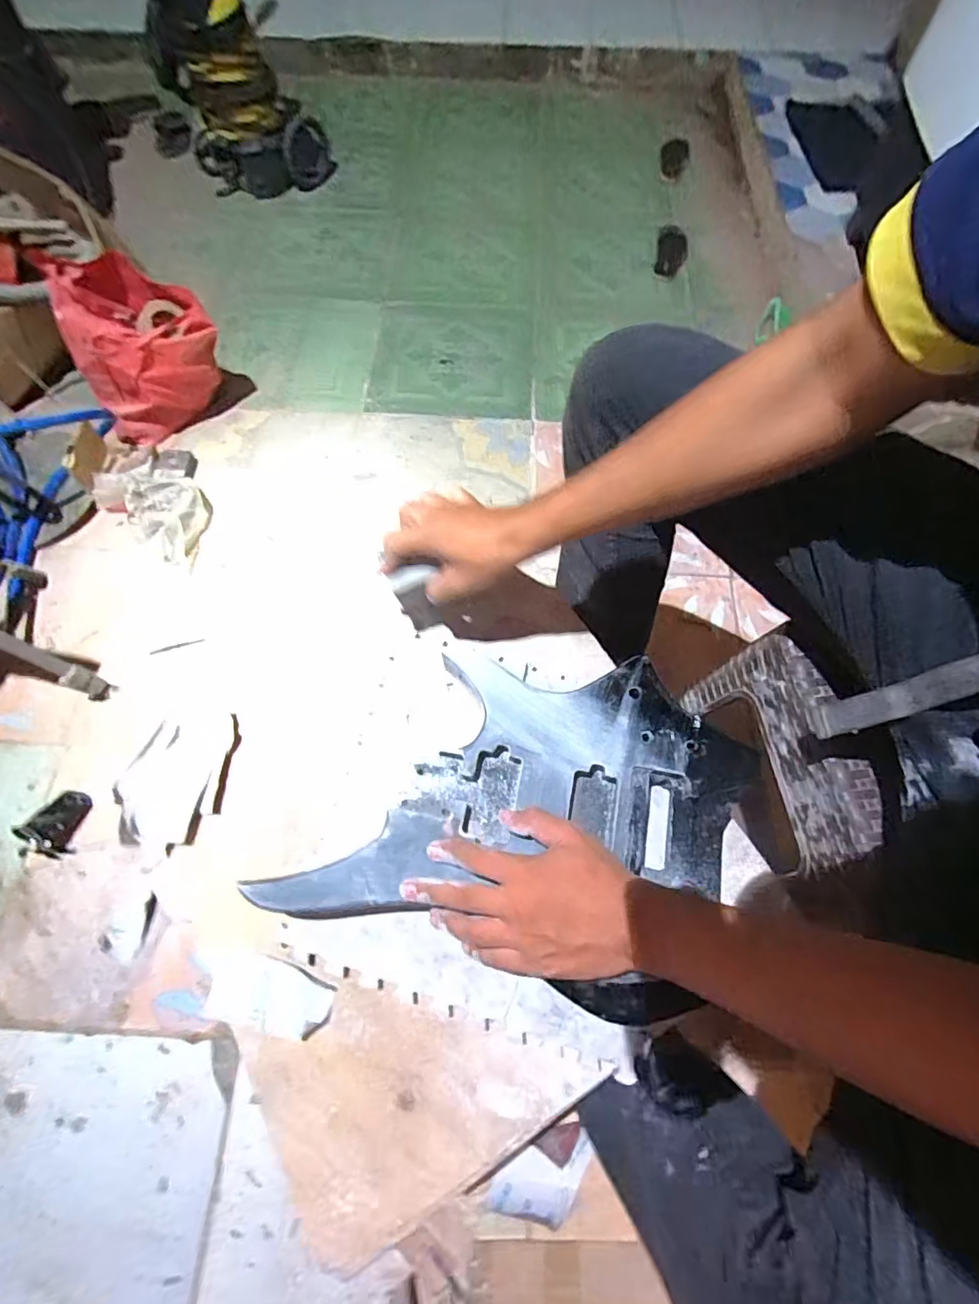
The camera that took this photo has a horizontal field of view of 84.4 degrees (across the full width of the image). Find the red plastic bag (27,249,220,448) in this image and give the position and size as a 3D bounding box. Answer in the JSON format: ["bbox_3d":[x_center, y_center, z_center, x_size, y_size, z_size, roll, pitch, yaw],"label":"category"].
[{"bbox_3d":[-0.700,-0.622,1.123,0.275,0.290,0.160,-18,68,-8],"label":"red plastic bag"}]

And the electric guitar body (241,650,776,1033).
[{"bbox_3d":[0.031,0.128,0.465,0.366,0.043,0.262,14,67,6],"label":"electric guitar body"}]

